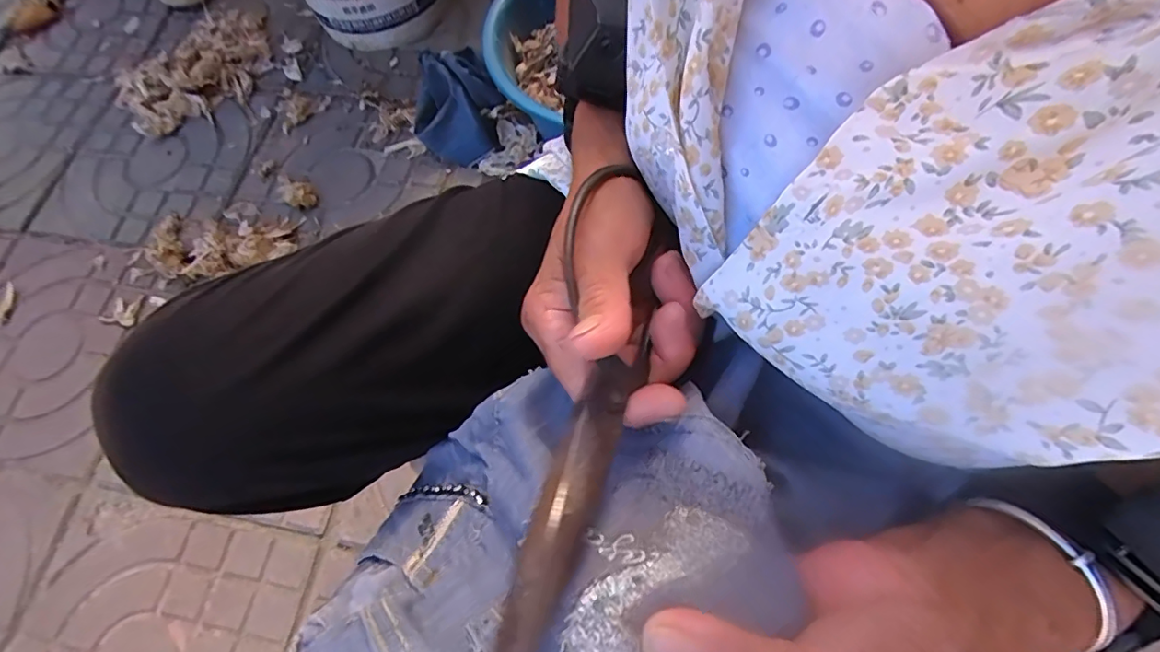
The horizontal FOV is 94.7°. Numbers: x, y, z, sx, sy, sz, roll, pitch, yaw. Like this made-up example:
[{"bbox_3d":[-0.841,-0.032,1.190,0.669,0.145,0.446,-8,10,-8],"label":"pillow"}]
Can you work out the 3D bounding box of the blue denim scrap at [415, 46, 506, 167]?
[{"bbox_3d":[-0.170,-0.302,0.722,0.117,0.095,0.124,-1,68,2],"label":"blue denim scrap"}]

